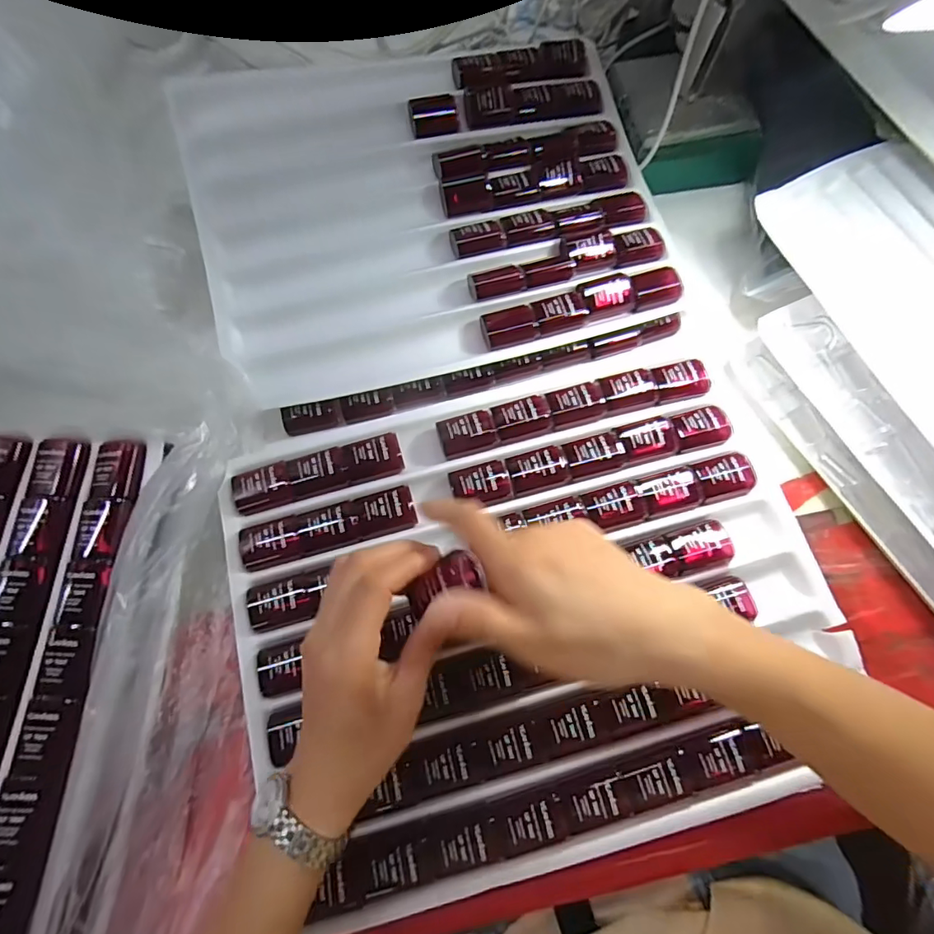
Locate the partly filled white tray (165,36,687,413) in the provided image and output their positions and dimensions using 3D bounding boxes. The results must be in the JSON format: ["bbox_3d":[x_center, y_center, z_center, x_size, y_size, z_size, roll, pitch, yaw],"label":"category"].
[{"bbox_3d":[-0.034,-0.241,0.426,0.386,0.033,0.325,-15,73,-6],"label":"partly filled white tray"}]

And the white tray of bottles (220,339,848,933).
[{"bbox_3d":[0.042,0.078,0.342,0.381,0.032,0.308,-14,73,-5],"label":"white tray of bottles"}]

